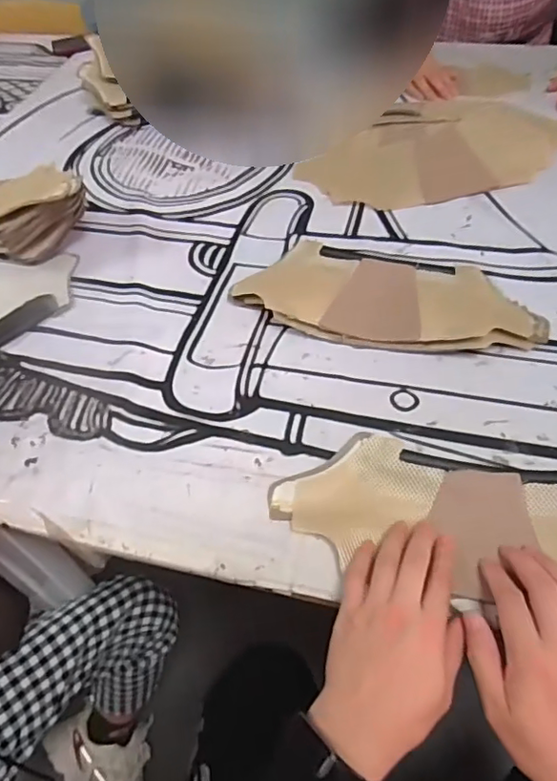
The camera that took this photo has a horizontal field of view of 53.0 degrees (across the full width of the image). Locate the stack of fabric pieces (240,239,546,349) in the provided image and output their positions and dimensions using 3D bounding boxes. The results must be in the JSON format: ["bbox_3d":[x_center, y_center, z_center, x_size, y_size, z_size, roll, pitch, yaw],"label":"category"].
[{"bbox_3d":[0.131,-0.113,0.683,0.369,0.037,0.144,10,53,13],"label":"stack of fabric pieces"}]

